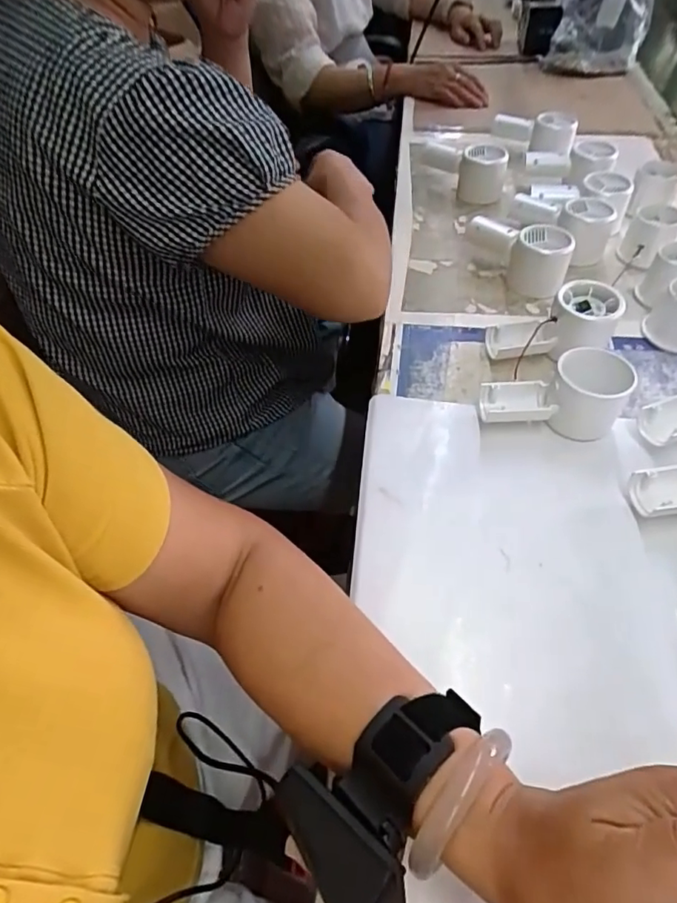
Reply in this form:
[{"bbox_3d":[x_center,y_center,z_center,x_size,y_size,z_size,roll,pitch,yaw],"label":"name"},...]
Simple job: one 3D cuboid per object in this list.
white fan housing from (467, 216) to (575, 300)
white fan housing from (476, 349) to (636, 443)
[{"bbox_3d":[0.190,-0.210,0.572,0.106,0.055,0.065,13,53,12],"label":"white fan housing"},{"bbox_3d":[0.180,-0.050,0.445,0.115,0.052,0.057,9,52,8],"label":"white fan housing"}]

